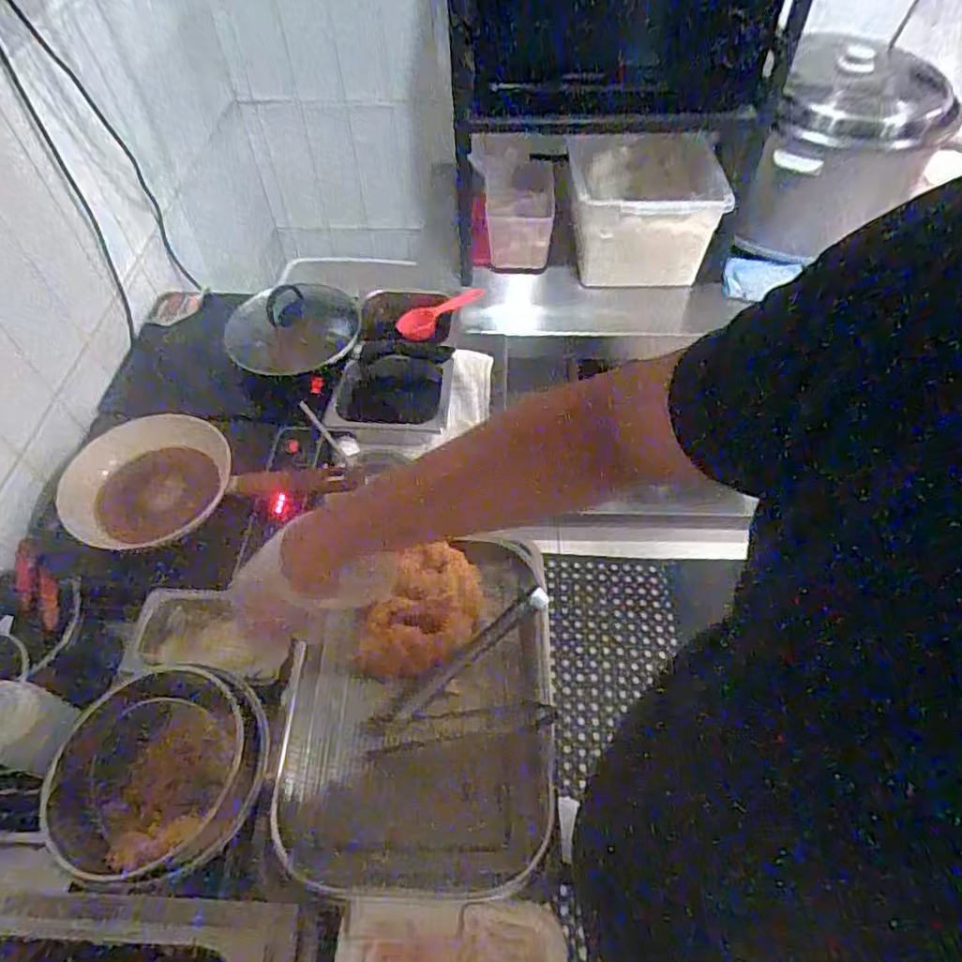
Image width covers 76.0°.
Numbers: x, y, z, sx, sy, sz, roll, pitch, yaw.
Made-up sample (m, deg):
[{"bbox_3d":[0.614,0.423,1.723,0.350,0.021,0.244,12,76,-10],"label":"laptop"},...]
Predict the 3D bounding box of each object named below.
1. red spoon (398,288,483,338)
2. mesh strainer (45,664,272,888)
[{"bbox_3d":[-0.071,-0.291,1.043,0.159,0.025,0.057,-38,62,-23],"label":"red spoon"},{"bbox_3d":[-0.301,0.269,0.584,0.161,0.088,0.179,0,54,1],"label":"mesh strainer"}]

